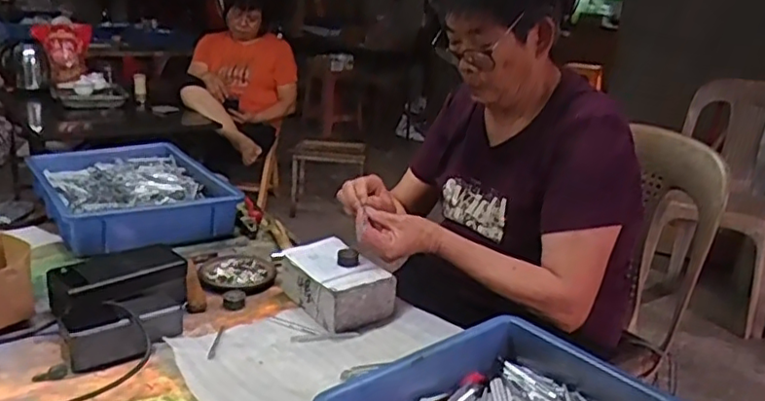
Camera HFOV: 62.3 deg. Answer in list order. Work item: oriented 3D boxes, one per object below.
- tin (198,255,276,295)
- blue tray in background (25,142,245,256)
[{"bbox_3d":[-0.227,0.112,0.978,0.115,0.017,0.134,-5,20,-27],"label":"tin"},{"bbox_3d":[-0.476,-0.013,1.197,0.293,0.085,0.399,-7,21,-32],"label":"blue tray in background"}]

